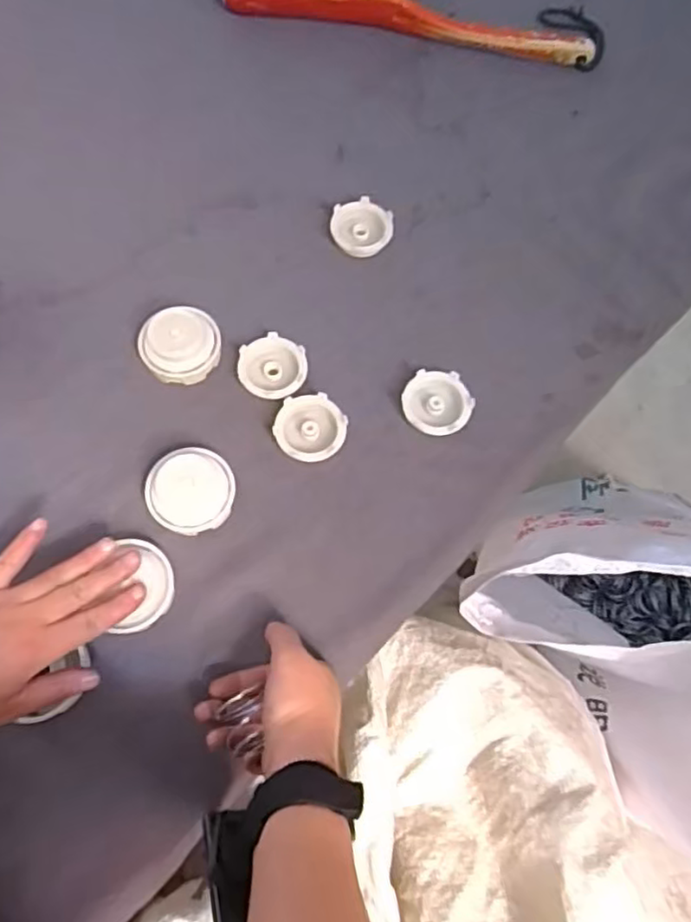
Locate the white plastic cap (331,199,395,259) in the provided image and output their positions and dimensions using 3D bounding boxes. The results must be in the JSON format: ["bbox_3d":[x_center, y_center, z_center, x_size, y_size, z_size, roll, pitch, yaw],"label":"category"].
[{"bbox_3d":[0.014,-0.205,0.581,0.053,0.019,0.050,0,75,0],"label":"white plastic cap"}]

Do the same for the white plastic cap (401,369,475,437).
[{"bbox_3d":[0.072,-0.046,0.518,0.052,0.013,0.054,0,75,0],"label":"white plastic cap"}]

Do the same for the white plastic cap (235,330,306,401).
[{"bbox_3d":[-0.058,-0.074,0.522,0.053,0.017,0.052,0,75,0],"label":"white plastic cap"}]

